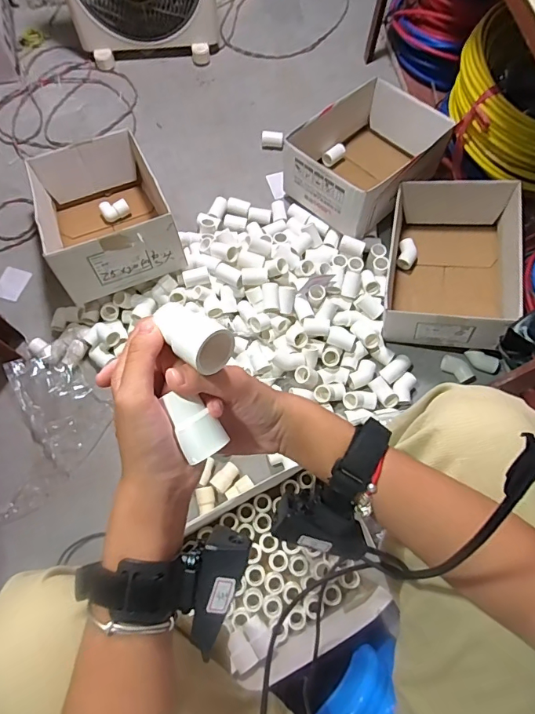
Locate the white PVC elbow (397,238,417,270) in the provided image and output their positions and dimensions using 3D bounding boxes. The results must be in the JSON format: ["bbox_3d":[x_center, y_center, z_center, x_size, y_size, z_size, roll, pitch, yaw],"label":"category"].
[{"bbox_3d":[0.292,-0.216,0.916,0.038,0.036,0.066,8,70,0],"label":"white PVC elbow"}]

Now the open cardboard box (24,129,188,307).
[{"bbox_3d":[-0.312,-0.272,0.847,0.214,0.144,0.307,-22,55,-10],"label":"open cardboard box"}]

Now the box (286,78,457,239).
[{"bbox_3d":[0.206,-0.431,0.947,0.260,0.145,0.314,43,74,12],"label":"box"}]

